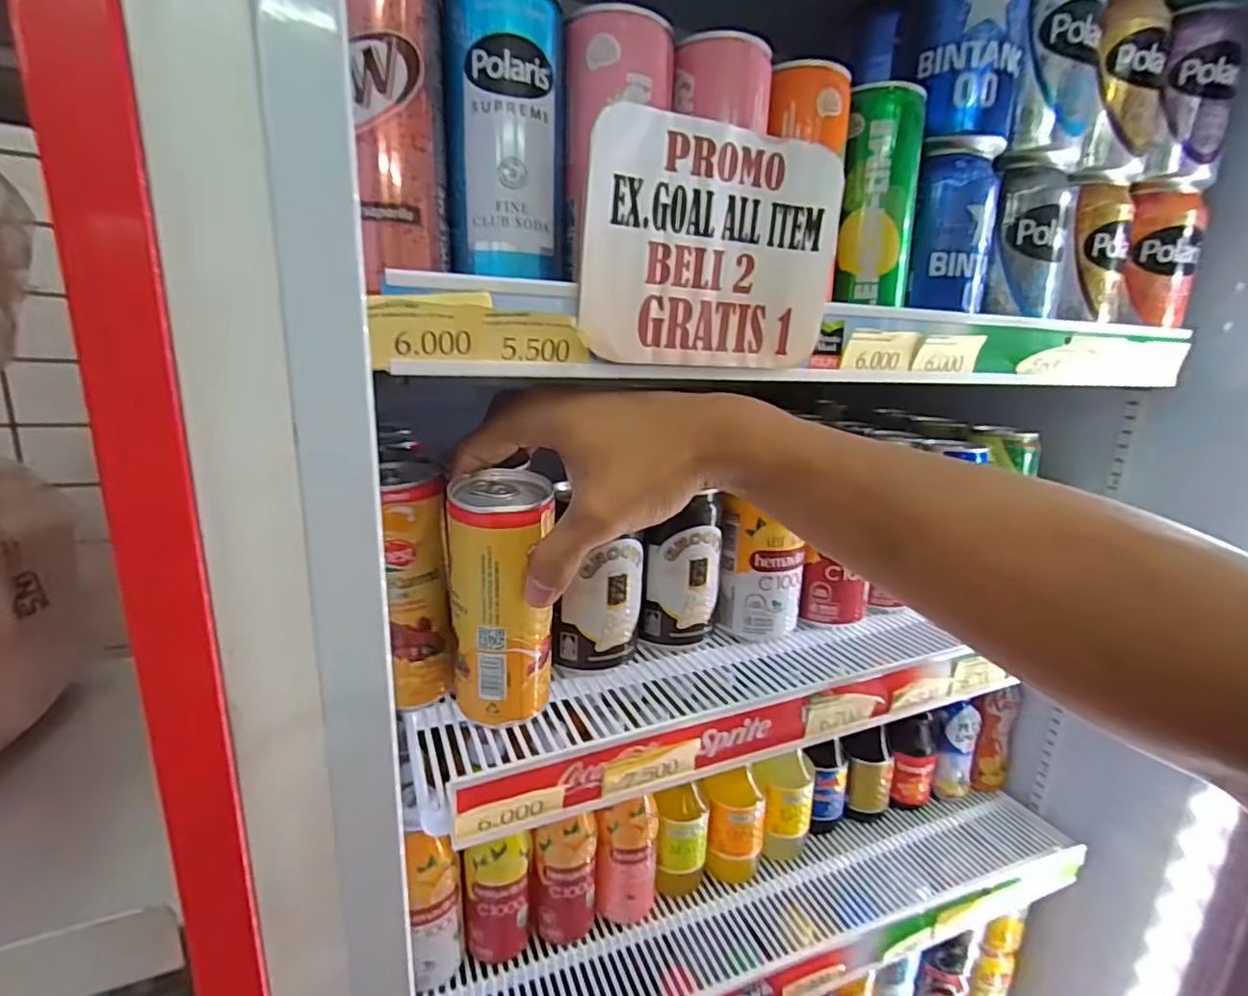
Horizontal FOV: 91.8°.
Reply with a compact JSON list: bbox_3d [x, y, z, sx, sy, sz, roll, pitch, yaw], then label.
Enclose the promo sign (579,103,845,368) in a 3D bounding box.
[{"bbox_3d":[0.042,-0.115,0.283,0.126,0.103,0.008,-3,19,-22],"label":"promo sign"}]

